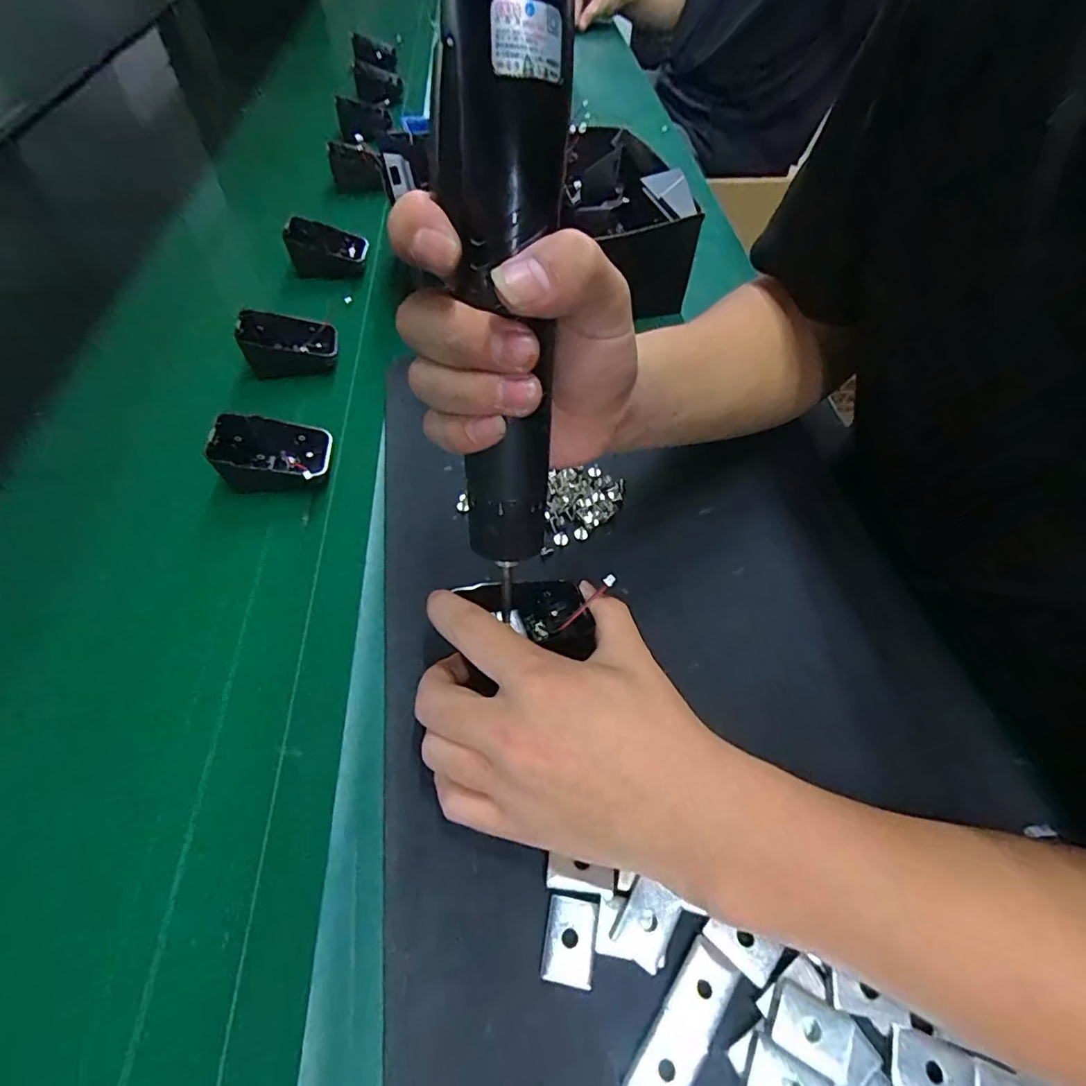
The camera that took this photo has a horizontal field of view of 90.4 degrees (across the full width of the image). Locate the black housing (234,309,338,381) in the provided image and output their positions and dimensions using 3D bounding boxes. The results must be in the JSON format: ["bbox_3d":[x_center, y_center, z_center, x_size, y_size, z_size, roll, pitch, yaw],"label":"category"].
[{"bbox_3d":[-0.196,-0.155,0.419,0.063,0.046,0.033,-8,56,-9],"label":"black housing"}]

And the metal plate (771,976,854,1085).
[{"bbox_3d":[0.099,0.178,0.199,0.026,0.005,0.021,24,58,17],"label":"metal plate"}]

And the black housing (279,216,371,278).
[{"bbox_3d":[-0.197,-0.271,0.499,0.068,0.043,0.038,-6,56,-8],"label":"black housing"}]

